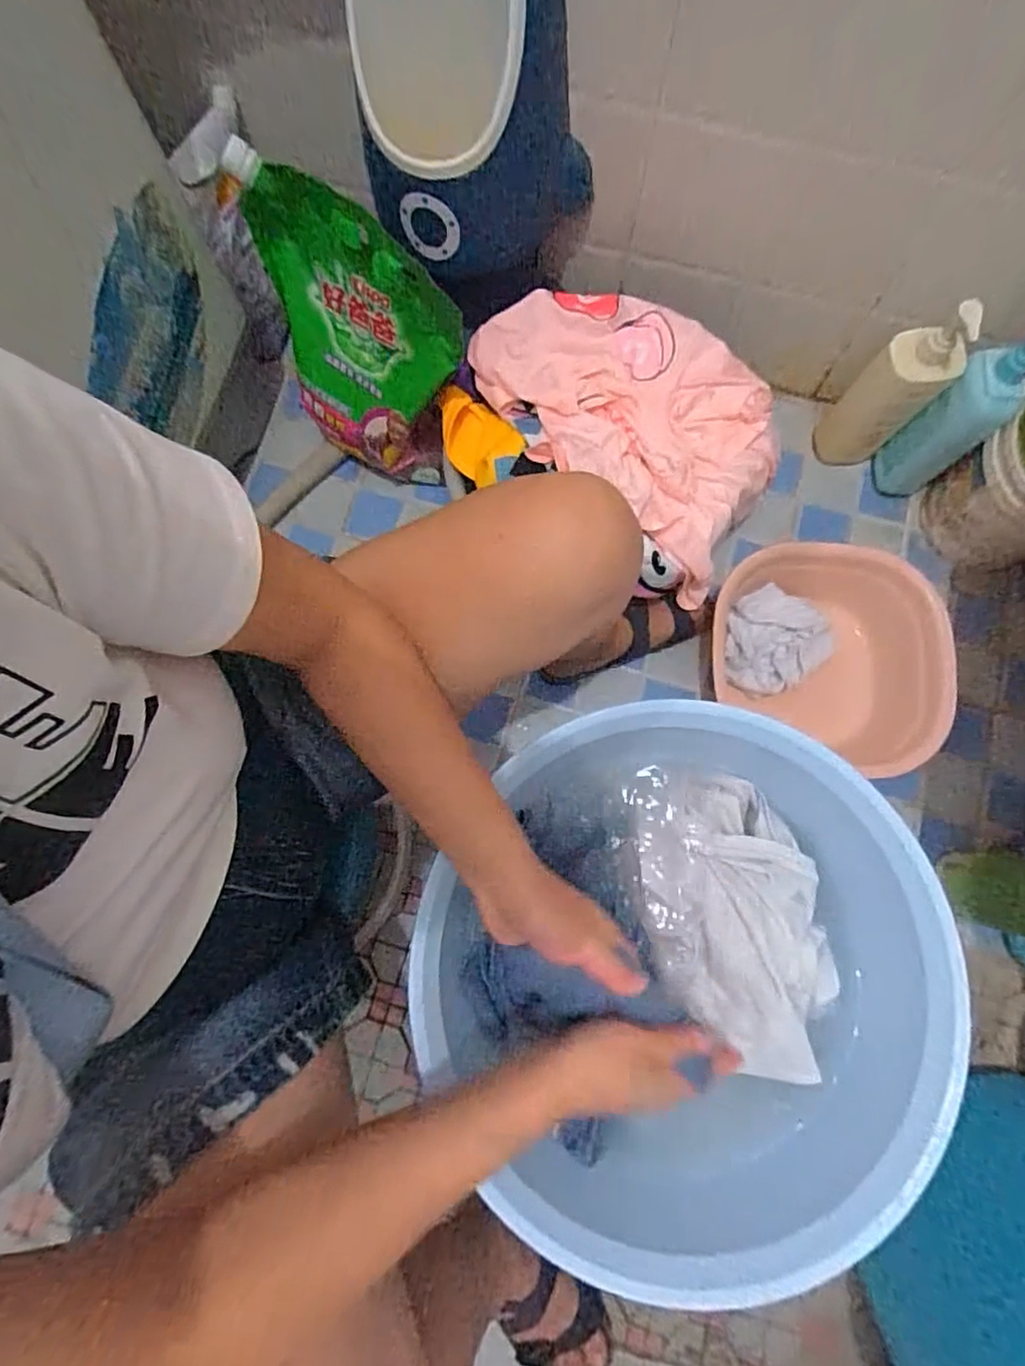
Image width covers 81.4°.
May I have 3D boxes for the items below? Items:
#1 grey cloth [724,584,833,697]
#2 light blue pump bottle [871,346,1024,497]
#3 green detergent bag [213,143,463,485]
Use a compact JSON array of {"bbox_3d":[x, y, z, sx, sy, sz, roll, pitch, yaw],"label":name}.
[{"bbox_3d":[0.327,-0.055,0.761,0.131,0.050,0.127,-27,78,-6],"label":"grey cloth"},{"bbox_3d":[0.534,-0.316,0.720,0.053,0.262,0.078,-44,80,-9],"label":"light blue pump bottle"},{"bbox_3d":[-0.179,-0.394,0.705,0.285,0.330,0.075,35,61,8],"label":"green detergent bag"}]

